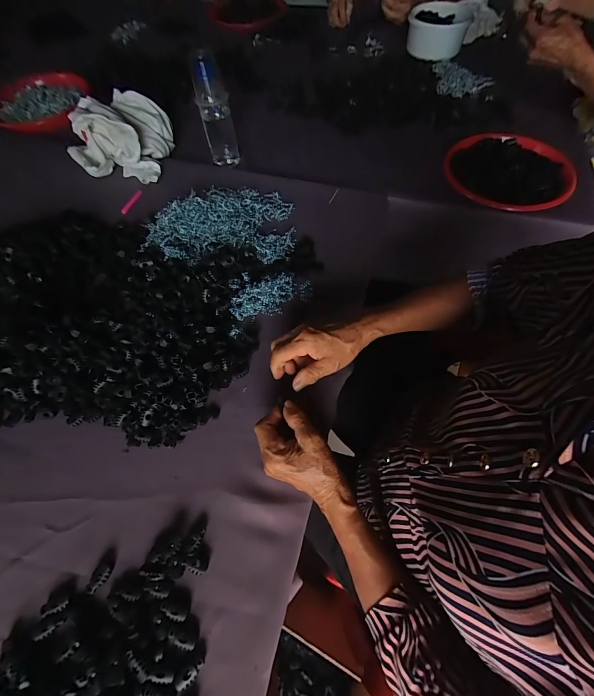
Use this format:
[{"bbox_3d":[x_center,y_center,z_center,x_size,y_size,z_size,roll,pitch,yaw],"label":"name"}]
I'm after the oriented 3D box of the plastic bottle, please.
[{"bbox_3d":[-0.158,-0.455,0.606,0.060,0.176,0.061,-13,63,-4],"label":"plastic bottle"}]

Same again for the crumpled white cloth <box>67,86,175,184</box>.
[{"bbox_3d":[-0.369,-0.433,0.634,0.190,0.094,0.182,4,63,5],"label":"crumpled white cloth"}]

